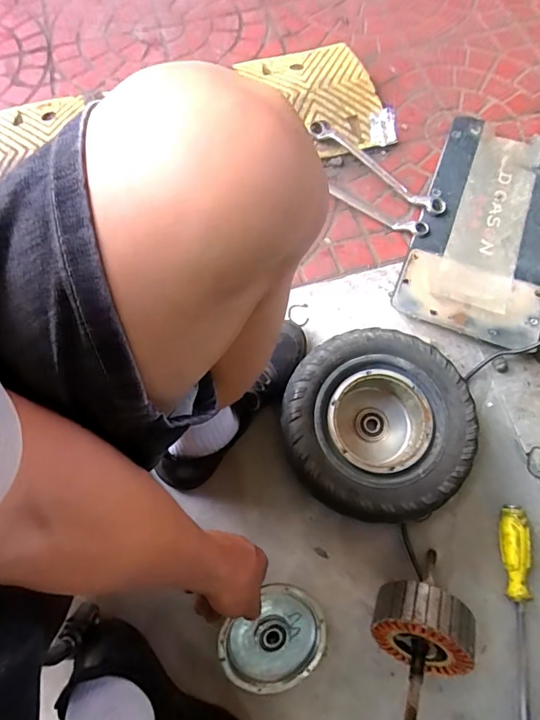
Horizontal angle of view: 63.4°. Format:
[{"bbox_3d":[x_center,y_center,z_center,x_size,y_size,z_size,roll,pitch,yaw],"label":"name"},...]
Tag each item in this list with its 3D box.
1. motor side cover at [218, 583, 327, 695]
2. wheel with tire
[{"bbox_3d":[0.006,0.351,0.543,0.132,0.019,0.118,-31,93,-8],"label":"motor side cover"},{"bbox_3d":[0.141,0.092,0.605,0.234,0.104,0.232,0,74,0],"label":"wheel with tire"}]

